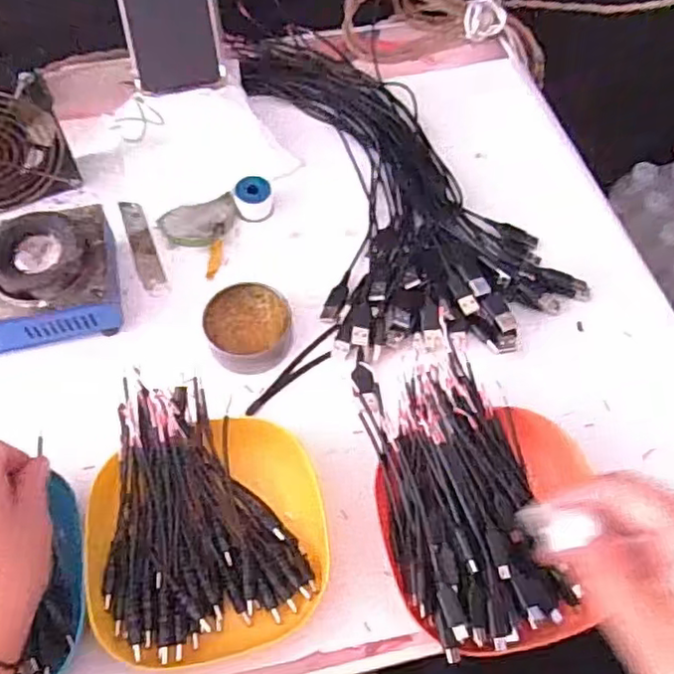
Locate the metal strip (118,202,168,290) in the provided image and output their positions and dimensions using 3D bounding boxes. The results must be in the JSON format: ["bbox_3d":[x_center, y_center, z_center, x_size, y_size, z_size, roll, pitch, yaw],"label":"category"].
[{"bbox_3d":[-0.160,-0.077,0.531,0.019,0.004,0.091,-19,63,-11],"label":"metal strip"}]

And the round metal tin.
[{"bbox_3d":[-0.065,-0.008,0.475,0.061,0.022,0.066,0,61,-1],"label":"round metal tin"}]

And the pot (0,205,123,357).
[{"bbox_3d":[-0.240,-0.038,0.471,0.153,0.058,0.100,-16,62,-9],"label":"pot"}]

